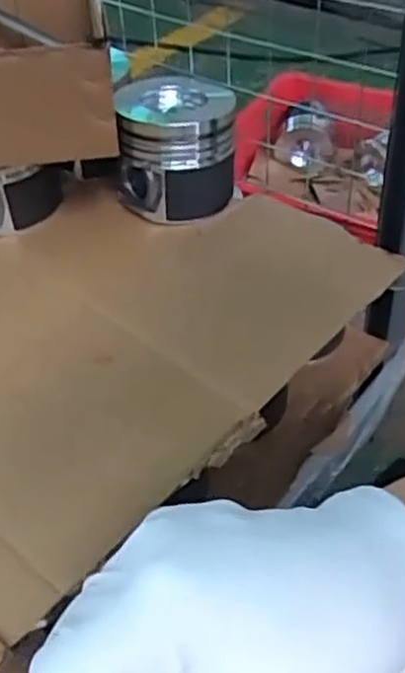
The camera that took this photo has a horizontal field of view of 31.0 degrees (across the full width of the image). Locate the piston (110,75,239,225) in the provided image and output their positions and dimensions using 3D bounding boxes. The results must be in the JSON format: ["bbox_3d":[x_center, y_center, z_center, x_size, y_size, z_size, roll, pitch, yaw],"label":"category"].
[{"bbox_3d":[-0.026,-0.178,0.688,0.112,0.094,0.116,-1,44,2],"label":"piston"}]

